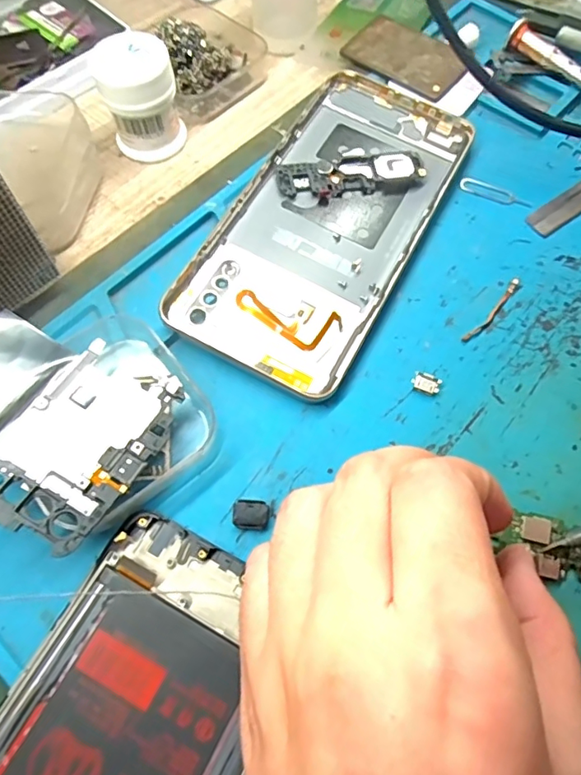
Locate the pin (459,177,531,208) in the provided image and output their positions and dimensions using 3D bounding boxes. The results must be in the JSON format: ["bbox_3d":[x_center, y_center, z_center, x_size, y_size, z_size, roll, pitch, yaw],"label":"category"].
[{"bbox_3d":[0.093,-0.088,0.235,0.033,0.004,0.009,26,74,13],"label":"pin"}]

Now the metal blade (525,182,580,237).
[{"bbox_3d":[0.130,-0.086,0.231,0.056,0.004,0.014,-34,70,-14],"label":"metal blade"}]

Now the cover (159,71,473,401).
[{"bbox_3d":[0.018,-0.074,0.223,0.074,0.014,0.159,26,68,12],"label":"cover"}]

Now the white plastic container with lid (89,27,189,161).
[{"bbox_3d":[-0.069,-0.133,0.238,0.033,0.048,0.026,-15,66,-6],"label":"white plastic container with lid"}]

